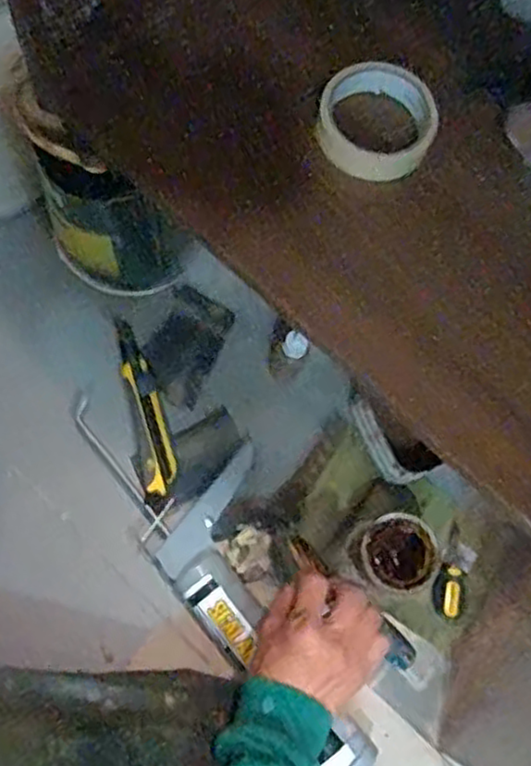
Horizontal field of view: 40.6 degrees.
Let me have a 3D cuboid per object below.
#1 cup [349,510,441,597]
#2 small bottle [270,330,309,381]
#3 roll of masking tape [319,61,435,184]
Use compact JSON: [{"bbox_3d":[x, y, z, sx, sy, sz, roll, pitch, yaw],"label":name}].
[{"bbox_3d":[0.120,0.169,0.687,0.078,0.071,0.078,2,73,-5],"label":"cup"},{"bbox_3d":[0.023,-0.030,0.734,0.034,0.069,0.034,2,73,-5],"label":"small bottle"},{"bbox_3d":[0.090,-0.213,0.581,0.091,0.025,0.100,24,72,2],"label":"roll of masking tape"}]

